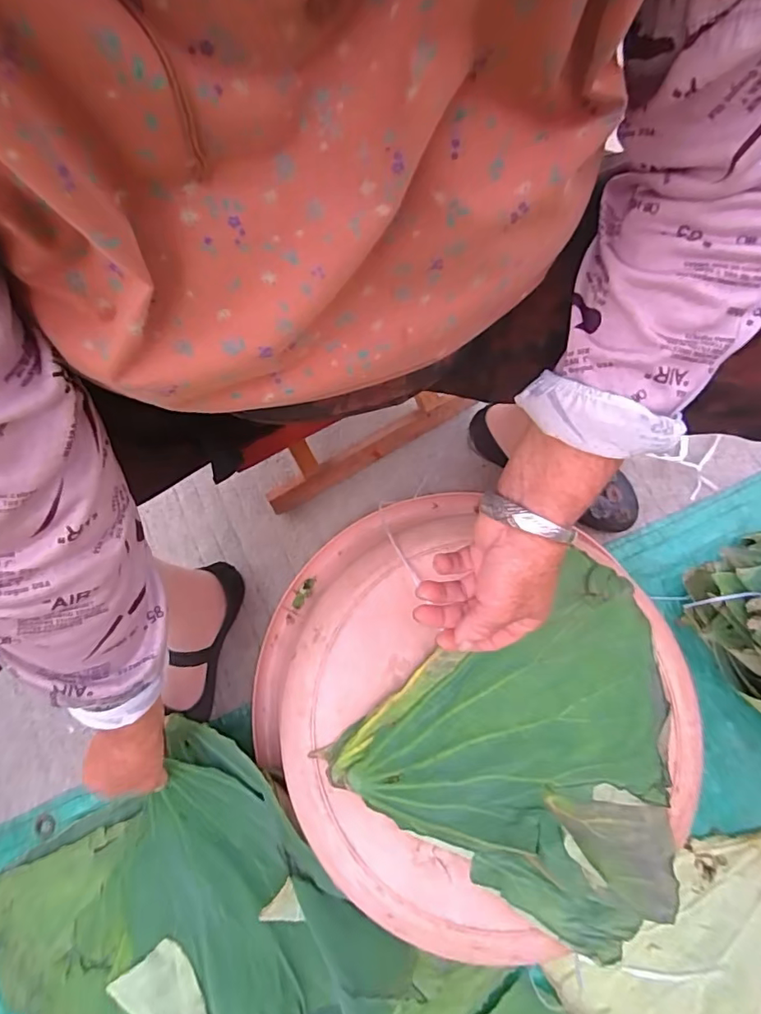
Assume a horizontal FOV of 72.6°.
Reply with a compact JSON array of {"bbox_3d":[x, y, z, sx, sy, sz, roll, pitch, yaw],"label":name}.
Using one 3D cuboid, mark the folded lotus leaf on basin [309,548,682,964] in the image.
[{"bbox_3d":[0.142,0.187,0.422,0.251,0.031,0.265,39,79,11],"label":"folded lotus leaf on basin"}]

